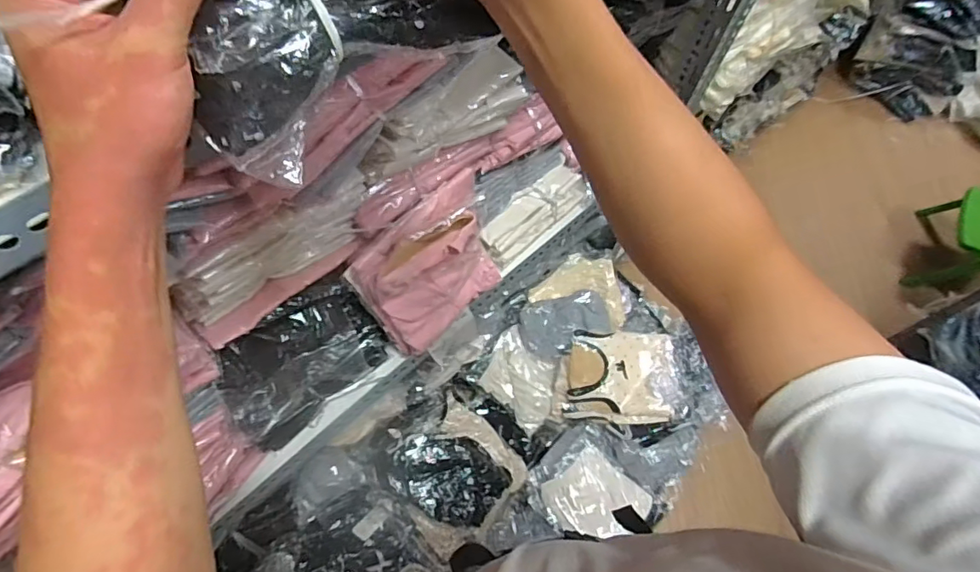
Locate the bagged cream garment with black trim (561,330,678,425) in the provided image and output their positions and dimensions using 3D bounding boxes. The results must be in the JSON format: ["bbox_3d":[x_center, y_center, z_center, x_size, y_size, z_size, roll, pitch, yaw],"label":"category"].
[{"bbox_3d":[0.318,0.223,1.274,0.254,0.031,0.212,2,82,7],"label":"bagged cream garment with black trim"}]

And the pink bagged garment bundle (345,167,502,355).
[{"bbox_3d":[-0.077,-0.018,0.797,0.074,0.247,0.226,30,64,30],"label":"pink bagged garment bundle"}]

